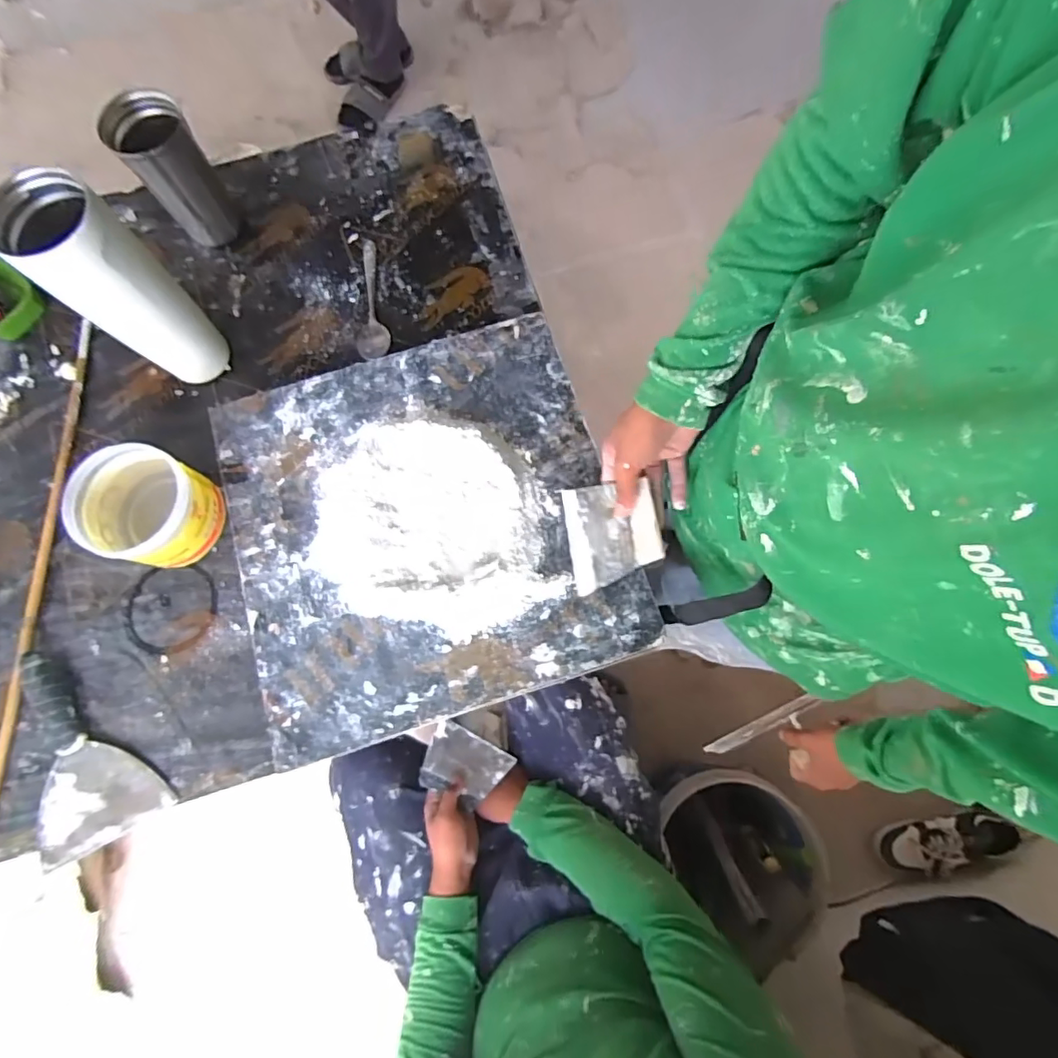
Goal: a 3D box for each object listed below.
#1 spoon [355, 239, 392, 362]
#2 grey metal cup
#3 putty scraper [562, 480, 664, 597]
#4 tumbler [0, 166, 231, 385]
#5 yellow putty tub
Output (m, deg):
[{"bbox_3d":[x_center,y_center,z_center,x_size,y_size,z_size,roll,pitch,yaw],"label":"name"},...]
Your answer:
[{"bbox_3d":[-0.201,-0.287,0.663,0.042,0.018,0.180,-13,77,-2],"label":"spoon"},{"bbox_3d":[-0.413,-0.418,0.638,0.079,0.149,0.079,0,76,1],"label":"grey metal cup"},{"bbox_3d":[0.081,0.000,0.541,0.102,0.005,0.105,-22,71,35],"label":"putty scraper"},{"bbox_3d":[-0.406,-0.234,0.551,0.097,0.224,0.085,38,80,9],"label":"tumbler"},{"bbox_3d":[-0.401,-0.023,0.567,0.117,0.087,0.112,0,76,1],"label":"yellow putty tub"}]

